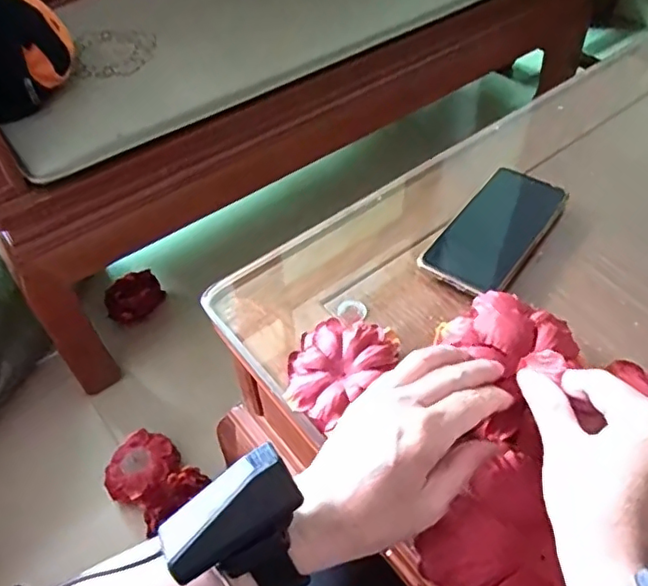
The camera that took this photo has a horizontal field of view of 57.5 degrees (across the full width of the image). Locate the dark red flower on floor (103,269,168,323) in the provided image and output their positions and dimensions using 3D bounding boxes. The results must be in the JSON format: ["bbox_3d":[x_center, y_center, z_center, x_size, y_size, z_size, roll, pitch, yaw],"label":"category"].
[{"bbox_3d":[-0.373,0.007,1.158,0.111,0.051,0.080,-26,54,-18],"label":"dark red flower on floor"}]

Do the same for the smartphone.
[{"bbox_3d":[0.156,-0.057,0.537,0.075,0.019,0.149,30,58,25],"label":"smartphone"}]

